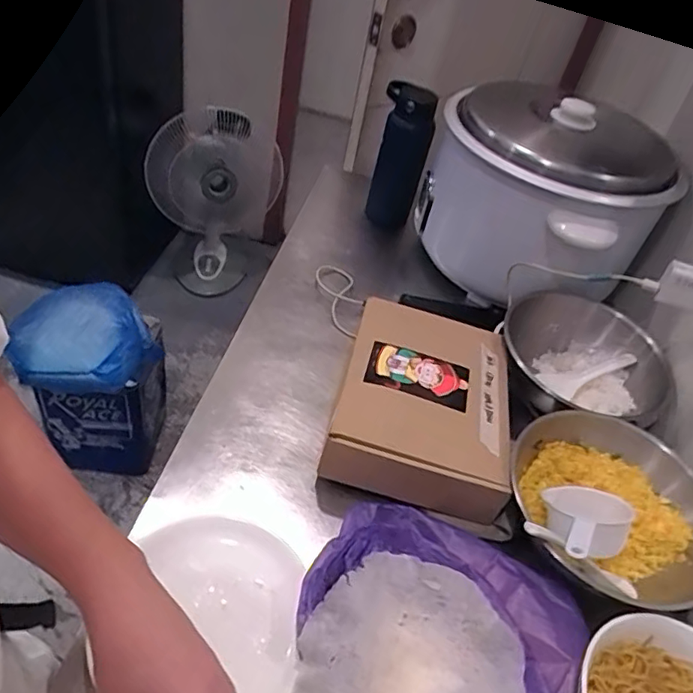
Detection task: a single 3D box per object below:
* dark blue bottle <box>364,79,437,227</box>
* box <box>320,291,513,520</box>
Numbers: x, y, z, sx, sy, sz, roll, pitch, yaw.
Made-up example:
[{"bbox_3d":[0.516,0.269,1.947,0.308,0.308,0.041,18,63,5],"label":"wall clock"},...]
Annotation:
[{"bbox_3d":[0.094,-0.332,1.010,0.090,0.248,0.086,12,43,-3],"label":"dark blue bottle"},{"bbox_3d":[0.098,0.056,0.712,0.197,0.082,0.260,15,43,1],"label":"box"}]

